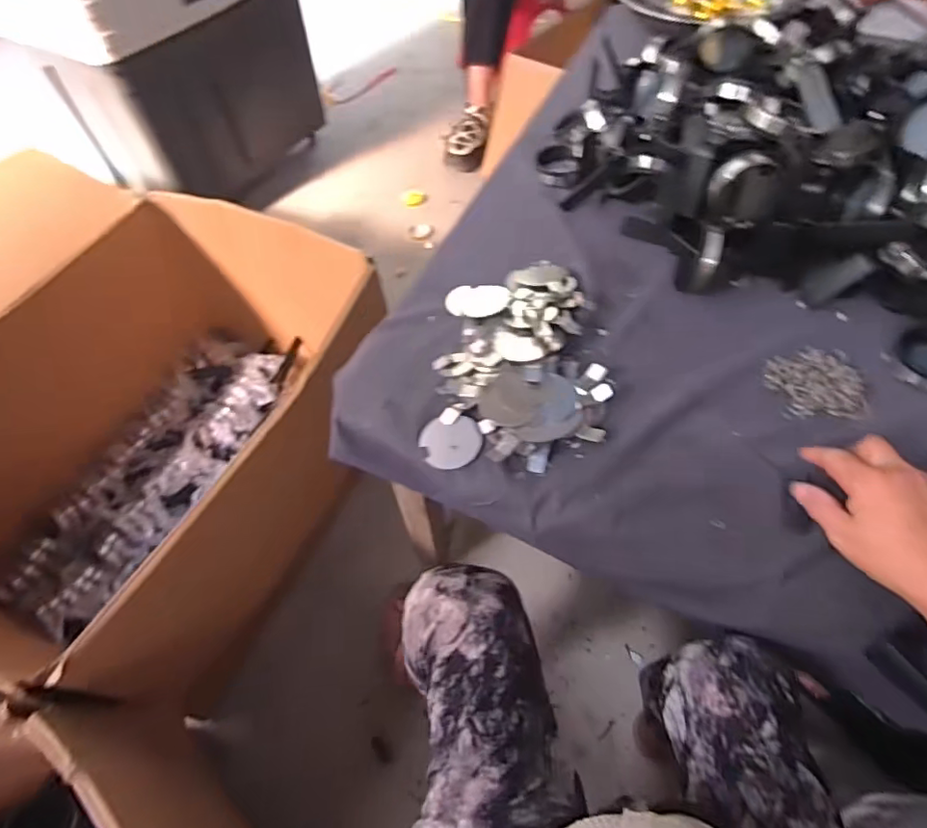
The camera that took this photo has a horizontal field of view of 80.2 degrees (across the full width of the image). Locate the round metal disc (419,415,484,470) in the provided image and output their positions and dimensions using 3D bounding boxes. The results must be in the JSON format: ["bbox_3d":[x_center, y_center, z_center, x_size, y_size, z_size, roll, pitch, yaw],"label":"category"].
[{"bbox_3d":[-0.011,0.026,0.506,0.055,0.004,0.050,-2,63,4],"label":"round metal disc"}]

